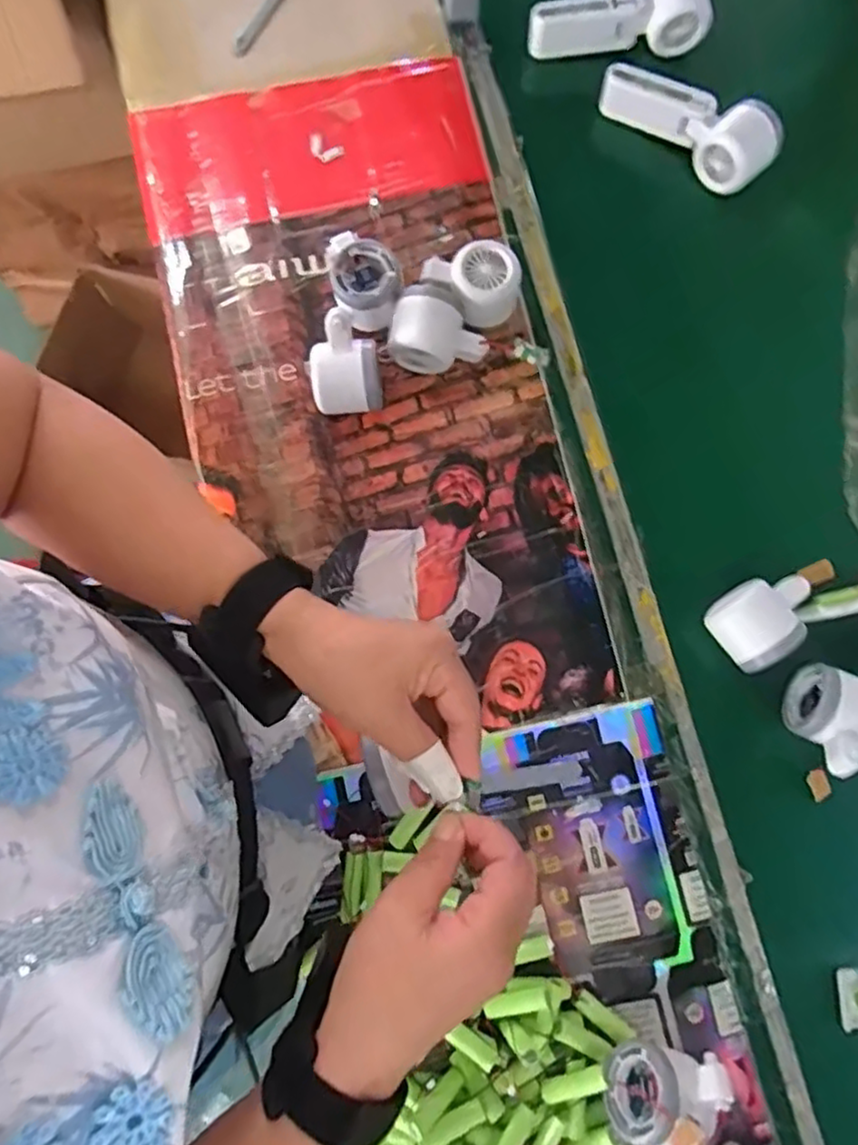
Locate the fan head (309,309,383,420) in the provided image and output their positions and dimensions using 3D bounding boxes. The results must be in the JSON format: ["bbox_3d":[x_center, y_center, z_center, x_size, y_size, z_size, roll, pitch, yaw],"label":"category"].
[{"bbox_3d":[-0.071,-0.171,0.565,0.056,0.067,0.062,-8,79,-2],"label":"fan head"}]

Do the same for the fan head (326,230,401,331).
[{"bbox_3d":[-0.056,-0.257,0.593,0.057,0.051,0.081,-11,79,-3],"label":"fan head"}]

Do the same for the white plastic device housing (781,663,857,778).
[{"bbox_3d":[0.313,0.116,0.527,0.057,0.055,0.076,31,80,5],"label":"white plastic device housing"}]

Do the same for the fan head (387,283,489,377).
[{"bbox_3d":[0.009,-0.207,0.581,0.082,0.053,0.065,9,79,1],"label":"fan head"}]

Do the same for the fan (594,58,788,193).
[{"bbox_3d":[0.240,-0.422,0.627,0.174,0.046,0.050,31,80,5],"label":"fan"}]

